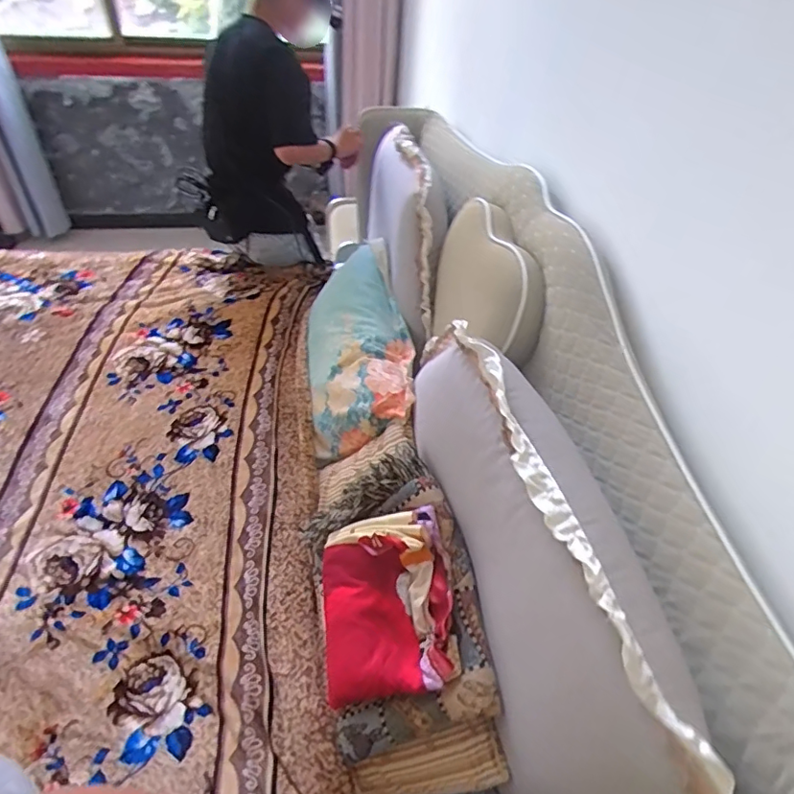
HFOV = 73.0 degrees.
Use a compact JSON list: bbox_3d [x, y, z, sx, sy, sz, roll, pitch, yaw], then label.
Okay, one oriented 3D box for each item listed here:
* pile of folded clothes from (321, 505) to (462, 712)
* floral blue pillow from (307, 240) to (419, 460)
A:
[{"bbox_3d":[-0.033,0.350,0.910,0.262,0.081,0.286,-18,60,13],"label":"pile of folded clothes"},{"bbox_3d":[-0.109,-0.148,1.474,0.283,0.145,0.683,-26,47,18],"label":"floral blue pillow"}]

